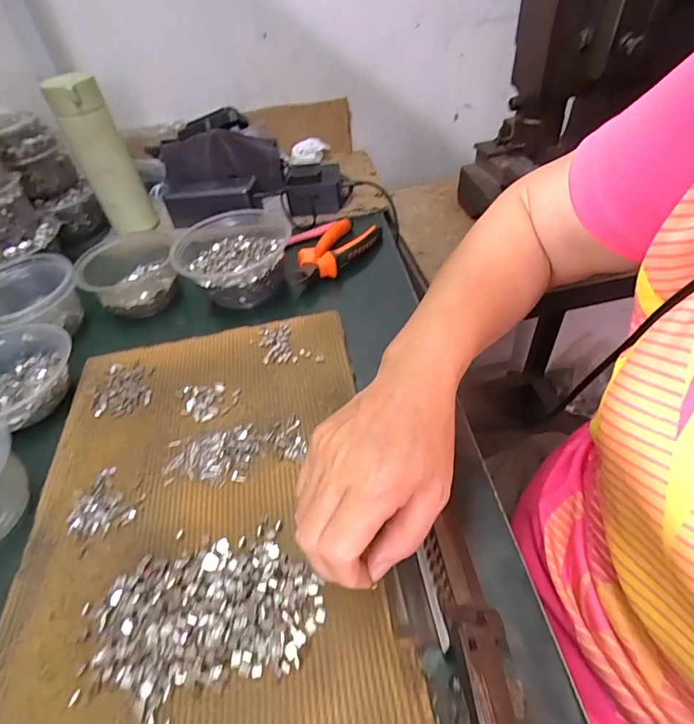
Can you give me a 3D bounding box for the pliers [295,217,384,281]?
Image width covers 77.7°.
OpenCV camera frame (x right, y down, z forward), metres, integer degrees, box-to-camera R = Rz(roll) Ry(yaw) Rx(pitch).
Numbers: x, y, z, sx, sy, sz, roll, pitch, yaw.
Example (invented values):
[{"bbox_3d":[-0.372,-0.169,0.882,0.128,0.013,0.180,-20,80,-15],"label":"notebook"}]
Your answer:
[{"bbox_3d":[-0.012,-0.138,0.539,0.063,0.029,0.135,19,51,23],"label":"pliers"}]

